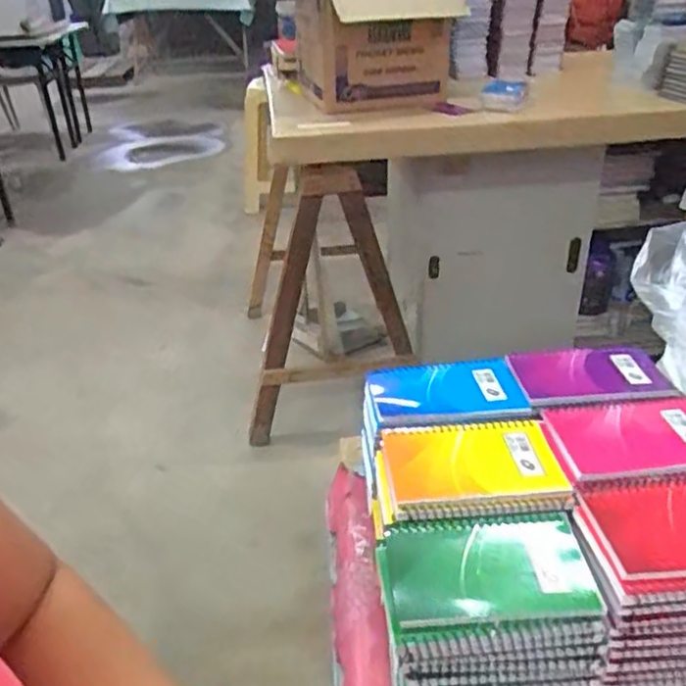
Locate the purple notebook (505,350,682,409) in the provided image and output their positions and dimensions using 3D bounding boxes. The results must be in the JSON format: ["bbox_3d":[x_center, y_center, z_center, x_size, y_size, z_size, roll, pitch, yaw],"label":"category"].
[{"bbox_3d":[0.231,0.030,0.625,0.139,0.013,0.082,-3,31,-1],"label":"purple notebook"}]

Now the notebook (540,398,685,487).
[{"bbox_3d":[0.233,0.079,0.551,0.130,0.018,0.090,-6,31,-4],"label":"notebook"}]

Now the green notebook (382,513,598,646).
[{"bbox_3d":[0.096,0.156,0.457,0.138,0.017,0.087,-5,31,-3],"label":"green notebook"}]

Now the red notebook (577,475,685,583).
[{"bbox_3d":[0.243,0.126,0.474,0.136,0.012,0.092,-4,31,-1],"label":"red notebook"}]

